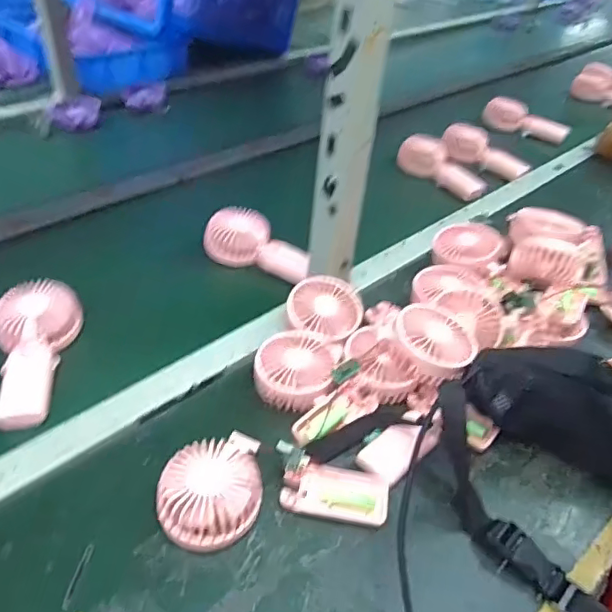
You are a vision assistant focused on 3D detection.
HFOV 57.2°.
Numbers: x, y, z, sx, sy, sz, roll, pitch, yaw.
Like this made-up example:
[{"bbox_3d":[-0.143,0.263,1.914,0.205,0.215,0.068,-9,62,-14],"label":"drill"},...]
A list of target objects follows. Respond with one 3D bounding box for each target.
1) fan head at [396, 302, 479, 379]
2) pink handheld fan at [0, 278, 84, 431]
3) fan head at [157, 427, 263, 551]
[{"bbox_3d":[0.134,0.034,0.589,0.083,0.026,0.081,43,48,18],"label":"fan head"},{"bbox_3d":[-0.296,0.051,0.603,0.082,0.040,0.177,-2,52,-8],"label":"pink handheld fan"},{"bbox_3d":[-0.082,0.158,0.487,0.086,0.037,0.096,-5,39,-11],"label":"fan head"}]

